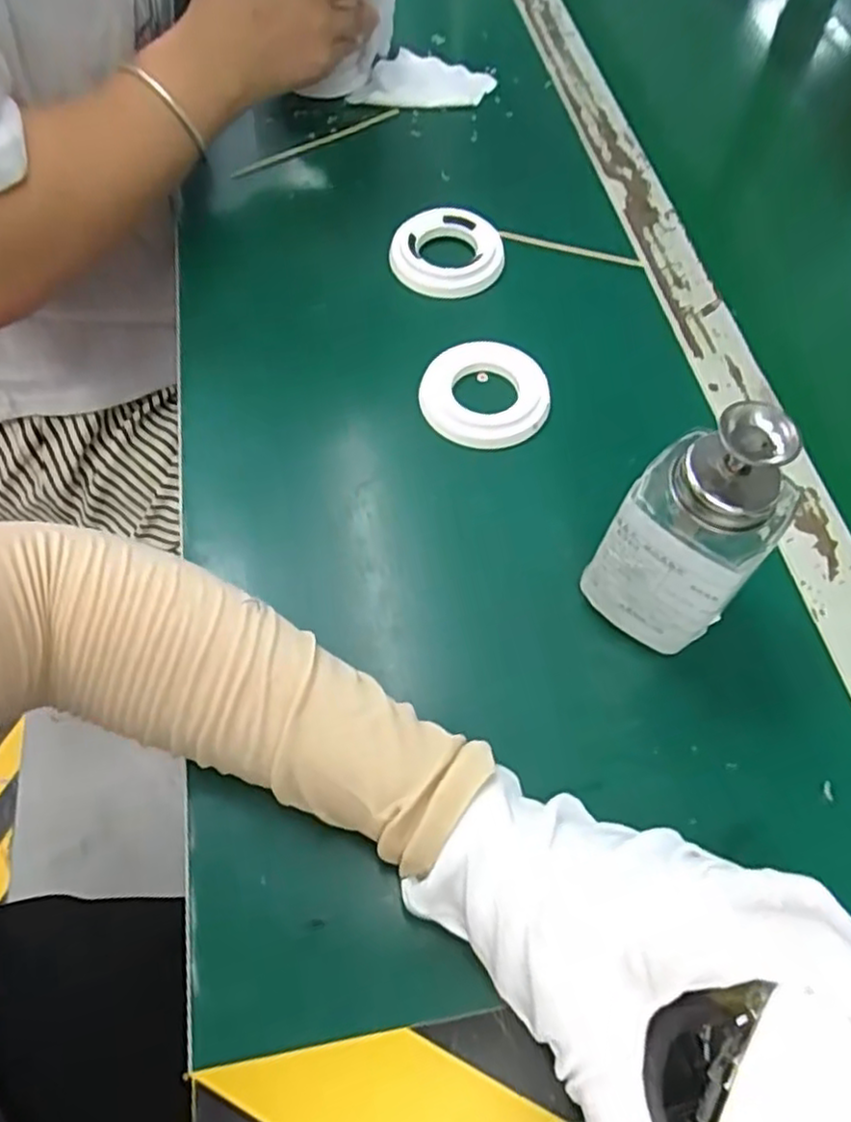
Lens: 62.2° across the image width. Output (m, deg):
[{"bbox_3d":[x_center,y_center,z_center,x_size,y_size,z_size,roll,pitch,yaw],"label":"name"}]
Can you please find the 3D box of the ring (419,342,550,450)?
[{"bbox_3d":[0.033,-0.095,0.396,0.069,0.014,0.062,5,61,1],"label":"ring"}]

